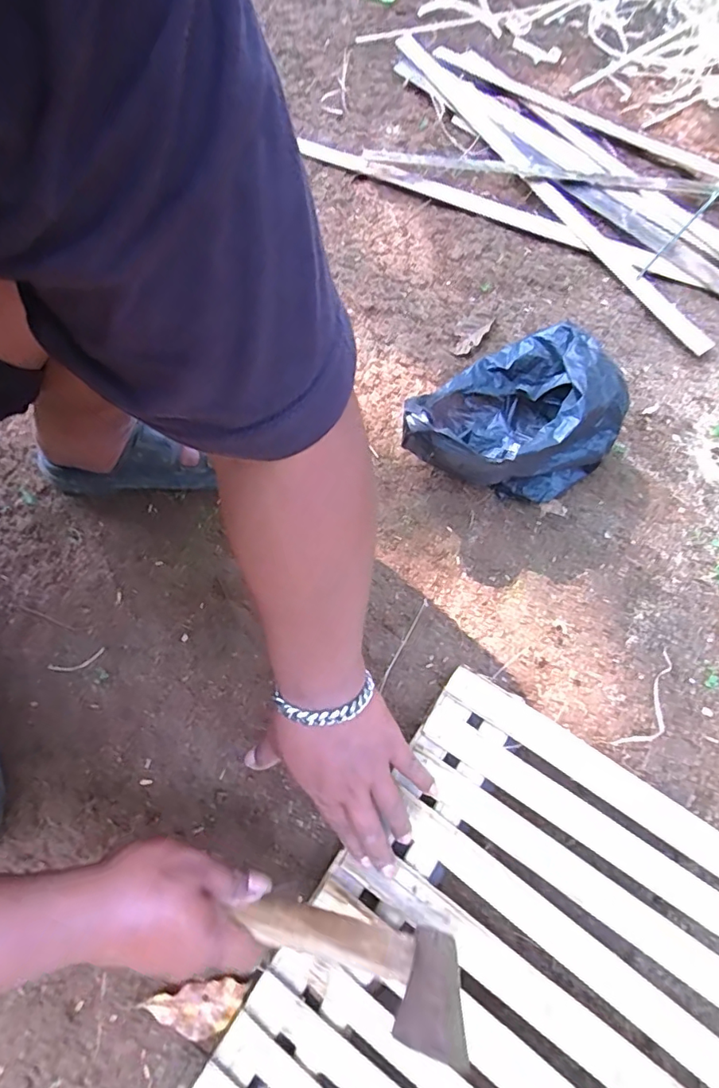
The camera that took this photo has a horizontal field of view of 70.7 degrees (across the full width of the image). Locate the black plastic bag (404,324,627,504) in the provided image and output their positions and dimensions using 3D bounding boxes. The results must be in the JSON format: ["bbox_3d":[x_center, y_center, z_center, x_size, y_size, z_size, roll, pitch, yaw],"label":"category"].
[{"bbox_3d":[0.149,-0.127,0.527,0.214,0.117,0.161,-27,71,-8],"label":"black plastic bag"}]

